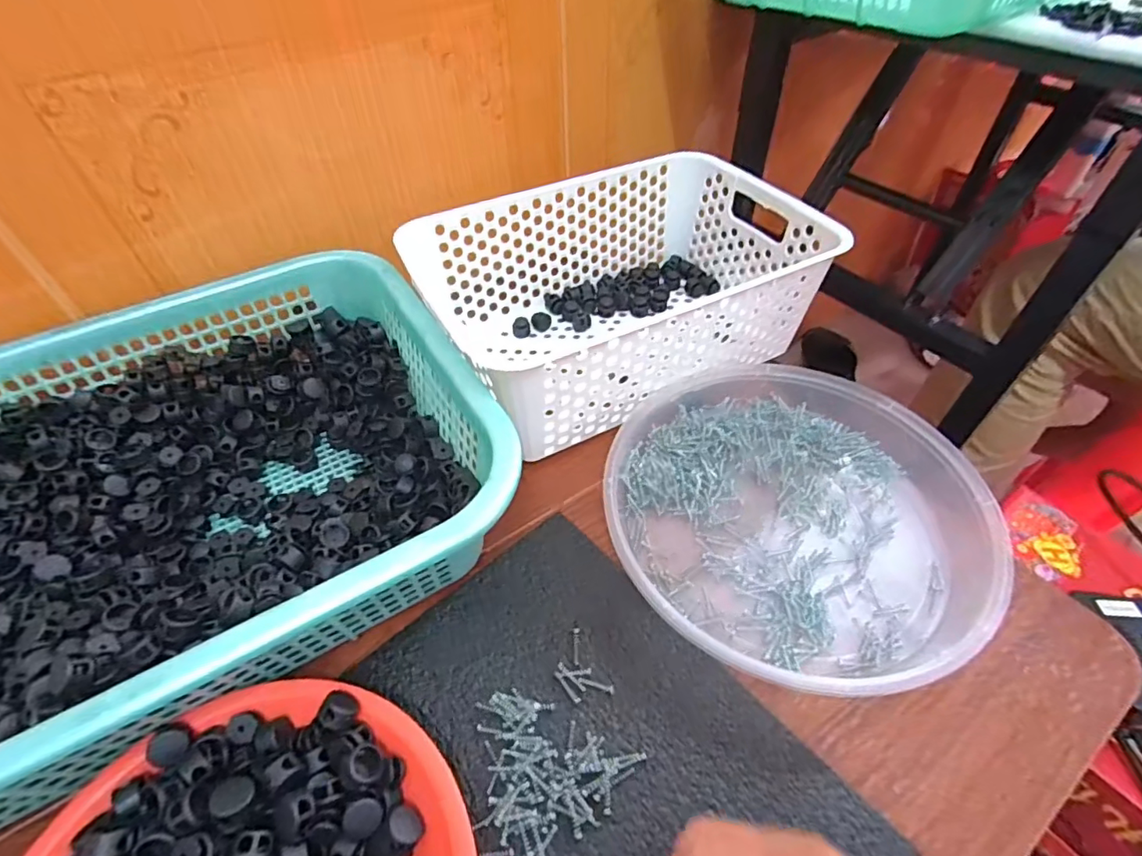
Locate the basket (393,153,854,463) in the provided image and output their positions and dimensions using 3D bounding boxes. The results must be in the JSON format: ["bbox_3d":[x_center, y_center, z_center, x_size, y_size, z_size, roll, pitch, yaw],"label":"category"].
[{"bbox_3d":[0.038,-0.111,0.459,0.299,0.124,0.205,-23,52,-19],"label":"basket"}]

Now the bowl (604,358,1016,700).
[{"bbox_3d":[0.143,0.045,0.357,0.232,0.052,0.221,4,48,-4],"label":"bowl"}]

